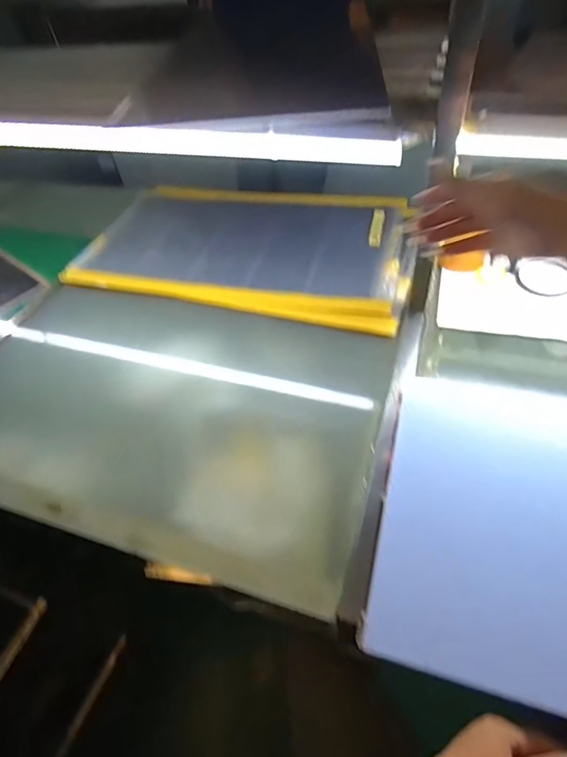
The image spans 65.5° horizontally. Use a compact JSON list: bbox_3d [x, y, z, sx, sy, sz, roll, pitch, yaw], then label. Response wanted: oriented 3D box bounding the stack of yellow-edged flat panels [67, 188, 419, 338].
[{"bbox_3d":[-0.079,-0.286,0.911,0.661,0.042,0.390,11,51,13],"label":"stack of yellow-edged flat panels"}]

